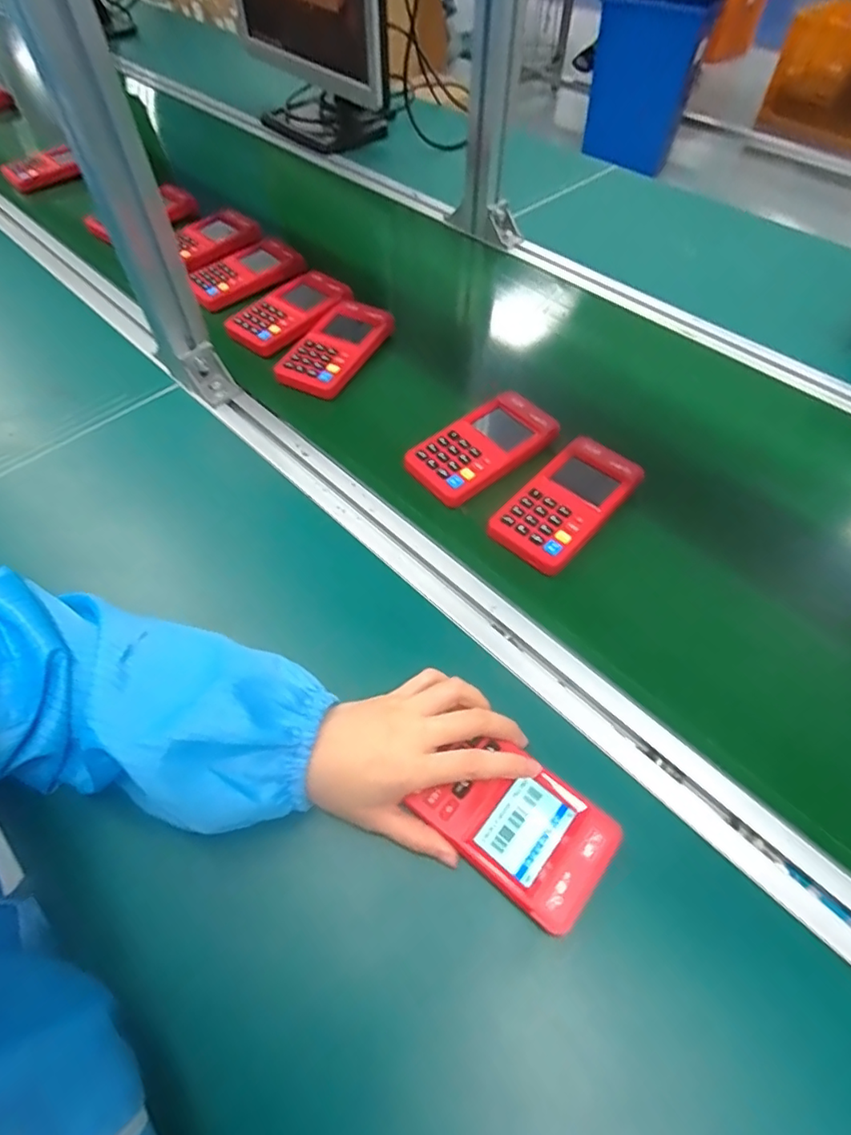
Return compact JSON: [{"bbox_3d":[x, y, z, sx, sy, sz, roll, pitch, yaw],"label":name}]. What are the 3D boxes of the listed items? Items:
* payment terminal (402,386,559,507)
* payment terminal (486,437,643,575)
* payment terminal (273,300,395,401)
[{"bbox_3d":[0.052,-0.112,0.508,0.137,0.023,0.071,-35,60,-20],"label":"payment terminal"},{"bbox_3d":[0.122,-0.056,0.474,0.071,0.020,0.136,37,64,25],"label":"payment terminal"},{"bbox_3d":[-0.094,-0.238,0.596,0.077,0.025,0.136,24,59,18],"label":"payment terminal"}]

